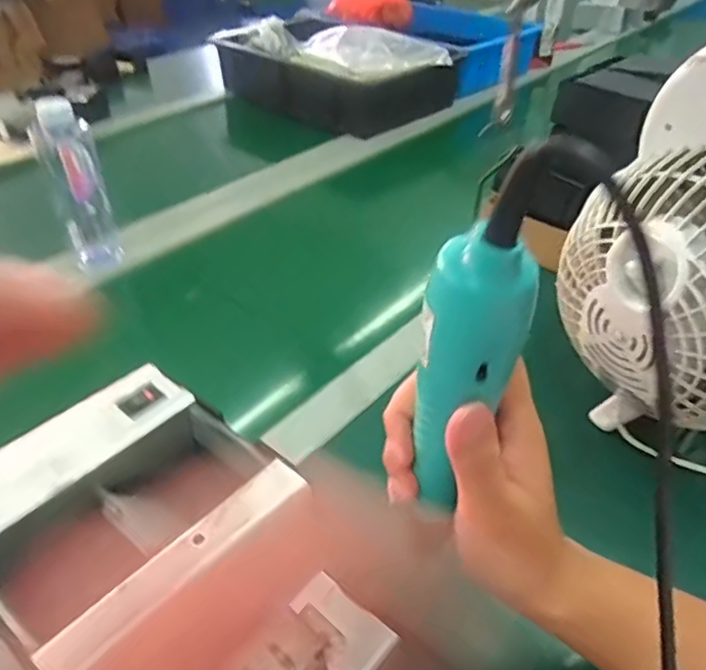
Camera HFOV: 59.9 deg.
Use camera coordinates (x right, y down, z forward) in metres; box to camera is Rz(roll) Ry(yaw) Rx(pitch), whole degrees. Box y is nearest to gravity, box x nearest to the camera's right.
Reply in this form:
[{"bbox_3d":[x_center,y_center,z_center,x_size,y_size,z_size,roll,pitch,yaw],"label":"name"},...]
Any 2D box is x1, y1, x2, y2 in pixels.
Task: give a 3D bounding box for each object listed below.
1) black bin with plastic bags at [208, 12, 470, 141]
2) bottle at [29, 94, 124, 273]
[{"bbox_3d":[-0.032,-0.481,1.121,0.398,0.132,0.282,28,46,31],"label":"black bin with plastic bags"},{"bbox_3d":[-0.290,-0.150,0.646,0.057,0.178,0.055,-17,41,-21],"label":"bottle"}]

